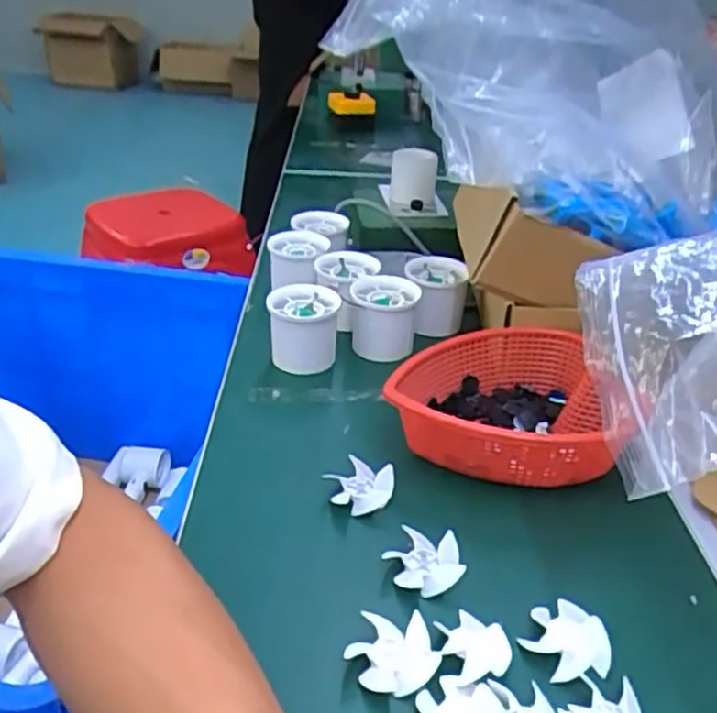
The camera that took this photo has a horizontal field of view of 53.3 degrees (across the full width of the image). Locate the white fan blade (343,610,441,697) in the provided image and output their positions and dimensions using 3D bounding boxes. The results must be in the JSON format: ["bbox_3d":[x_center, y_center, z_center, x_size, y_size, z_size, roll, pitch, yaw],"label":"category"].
[{"bbox_3d":[0.015,0.139,0.335,0.040,0.009,0.038,-3,31,-7],"label":"white fan blade"}]

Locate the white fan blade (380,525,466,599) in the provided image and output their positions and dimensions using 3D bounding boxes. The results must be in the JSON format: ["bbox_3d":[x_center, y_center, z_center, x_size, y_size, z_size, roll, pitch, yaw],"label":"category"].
[{"bbox_3d":[0.035,0.109,0.383,0.040,0.010,0.038,-1,31,-2],"label":"white fan blade"}]

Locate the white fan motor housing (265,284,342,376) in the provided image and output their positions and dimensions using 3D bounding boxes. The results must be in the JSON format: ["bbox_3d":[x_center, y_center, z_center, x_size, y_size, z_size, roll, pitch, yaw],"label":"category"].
[{"bbox_3d":[-0.043,-0.022,0.569,0.053,0.055,0.047,2,31,2],"label":"white fan motor housing"}]

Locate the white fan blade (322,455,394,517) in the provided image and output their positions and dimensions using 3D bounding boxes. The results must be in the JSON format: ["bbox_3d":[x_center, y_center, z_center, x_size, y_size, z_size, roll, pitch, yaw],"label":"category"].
[{"bbox_3d":[0.001,0.078,0.434,0.040,0.016,0.031,18,35,26],"label":"white fan blade"}]

